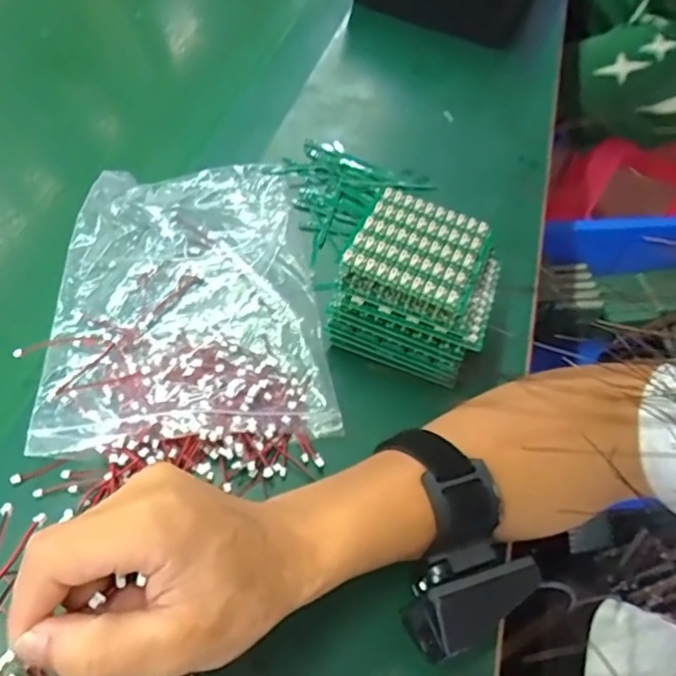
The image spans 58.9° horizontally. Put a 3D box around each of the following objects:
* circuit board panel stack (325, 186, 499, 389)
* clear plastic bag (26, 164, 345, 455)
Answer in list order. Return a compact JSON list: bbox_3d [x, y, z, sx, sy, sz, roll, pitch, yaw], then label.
[{"bbox_3d":[0.055,-0.036,0.395,0.094,0.063,0.097,19,54,10],"label":"circuit board panel stack"},{"bbox_3d":[-0.102,-0.038,0.411,0.167,0.022,0.239,-6,54,-9],"label":"clear plastic bag"}]

